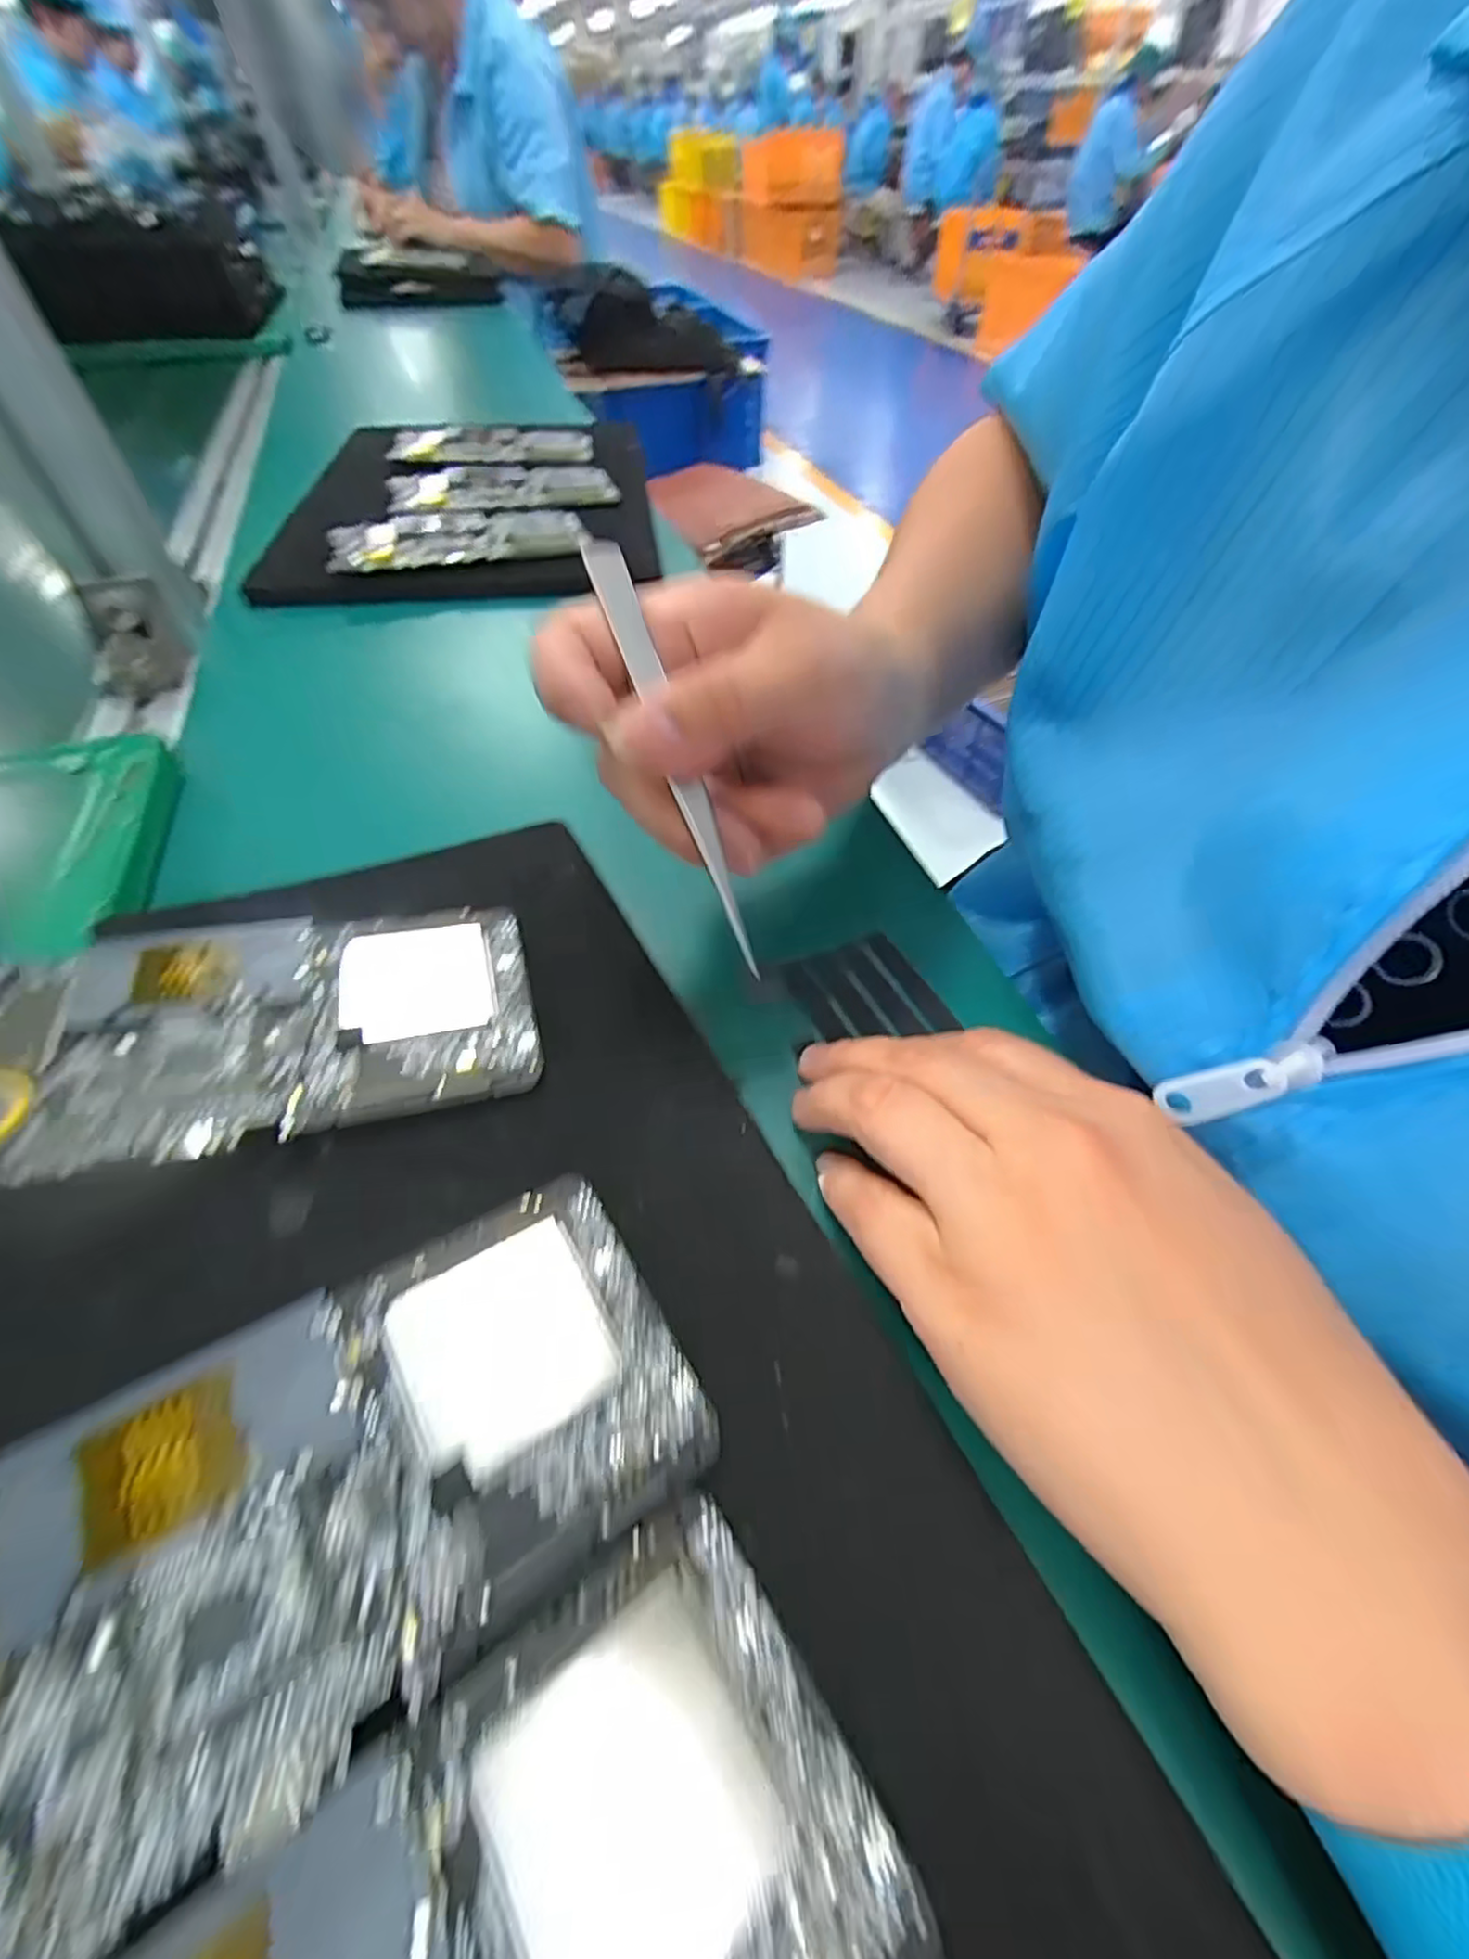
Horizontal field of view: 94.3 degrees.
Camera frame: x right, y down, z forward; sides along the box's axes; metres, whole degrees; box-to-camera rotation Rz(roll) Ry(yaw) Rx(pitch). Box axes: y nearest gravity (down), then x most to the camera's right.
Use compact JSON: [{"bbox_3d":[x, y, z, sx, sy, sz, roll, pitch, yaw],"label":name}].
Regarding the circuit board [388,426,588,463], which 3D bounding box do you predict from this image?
[{"bbox_3d":[-0.195,-0.433,0.555,0.155,0.016,0.080,-9,52,-7],"label":"circuit board"}]

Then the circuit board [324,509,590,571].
[{"bbox_3d":[-0.175,-0.284,0.437,0.155,0.014,0.073,-19,54,-14],"label":"circuit board"}]

